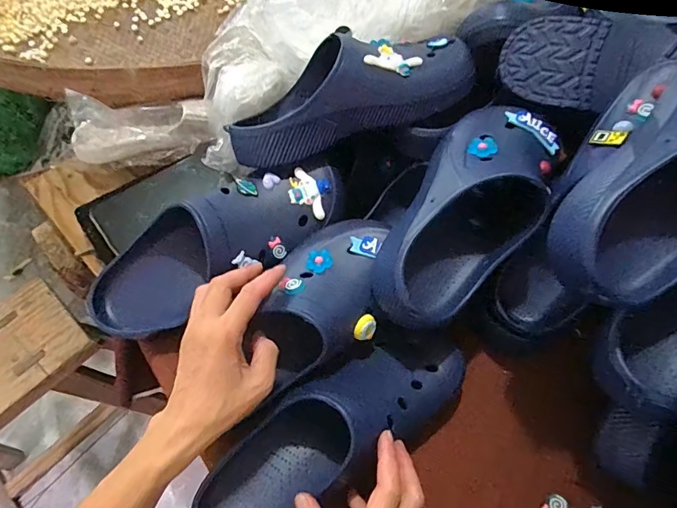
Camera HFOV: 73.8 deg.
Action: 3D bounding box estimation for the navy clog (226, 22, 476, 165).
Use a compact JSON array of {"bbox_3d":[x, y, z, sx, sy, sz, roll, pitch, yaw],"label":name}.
[{"bbox_3d":[0.015,-0.183,0.479,0.279,0.084,0.117,-17,60,-7],"label":"navy clog"}]

